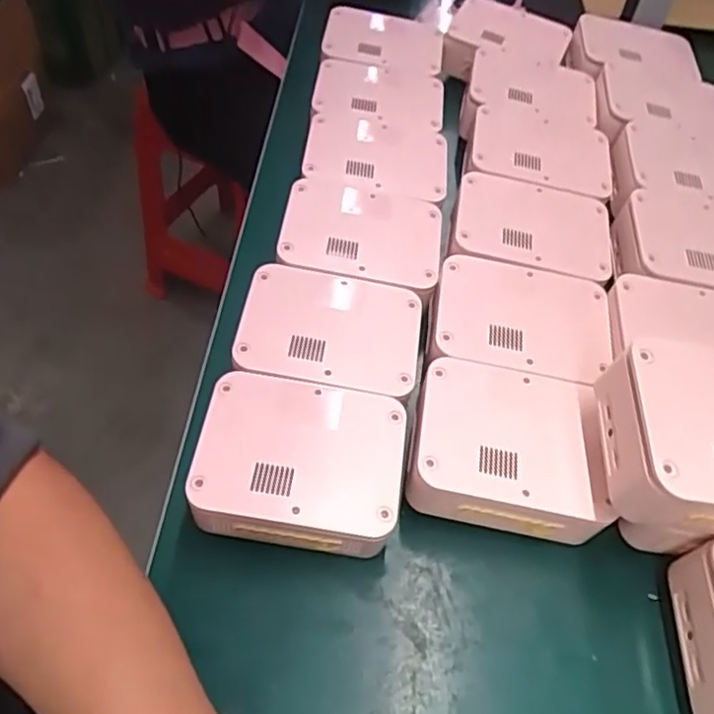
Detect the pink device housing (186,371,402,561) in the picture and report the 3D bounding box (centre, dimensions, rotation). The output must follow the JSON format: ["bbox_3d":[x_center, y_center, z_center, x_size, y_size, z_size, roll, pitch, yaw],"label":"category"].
[{"bbox_3d":[-0.035,0.072,0.423,0.126,0.056,0.100,7,54,2],"label":"pink device housing"}]

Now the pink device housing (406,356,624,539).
[{"bbox_3d":[0.097,0.059,0.423,0.122,0.044,0.101,7,54,2],"label":"pink device housing"}]

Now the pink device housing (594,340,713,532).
[{"bbox_3d":[0.208,0.045,0.358,0.127,0.049,0.094,4,54,0],"label":"pink device housing"}]

